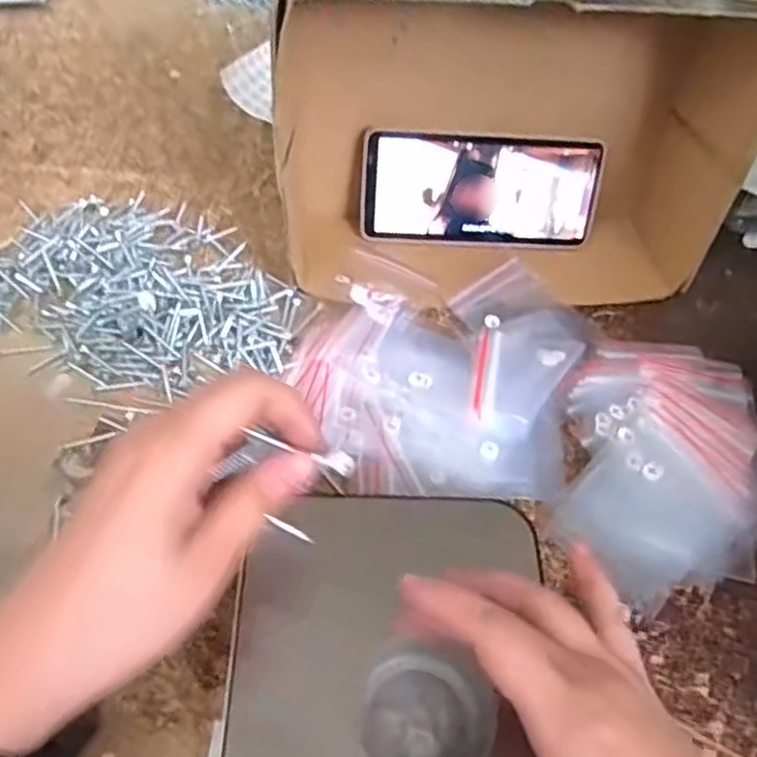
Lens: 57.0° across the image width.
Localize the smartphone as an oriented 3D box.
[{"bbox_3d":[0.072,-0.131,0.487,0.165,0.075,0.004,2,30,-4],"label":"smartphone"}]

